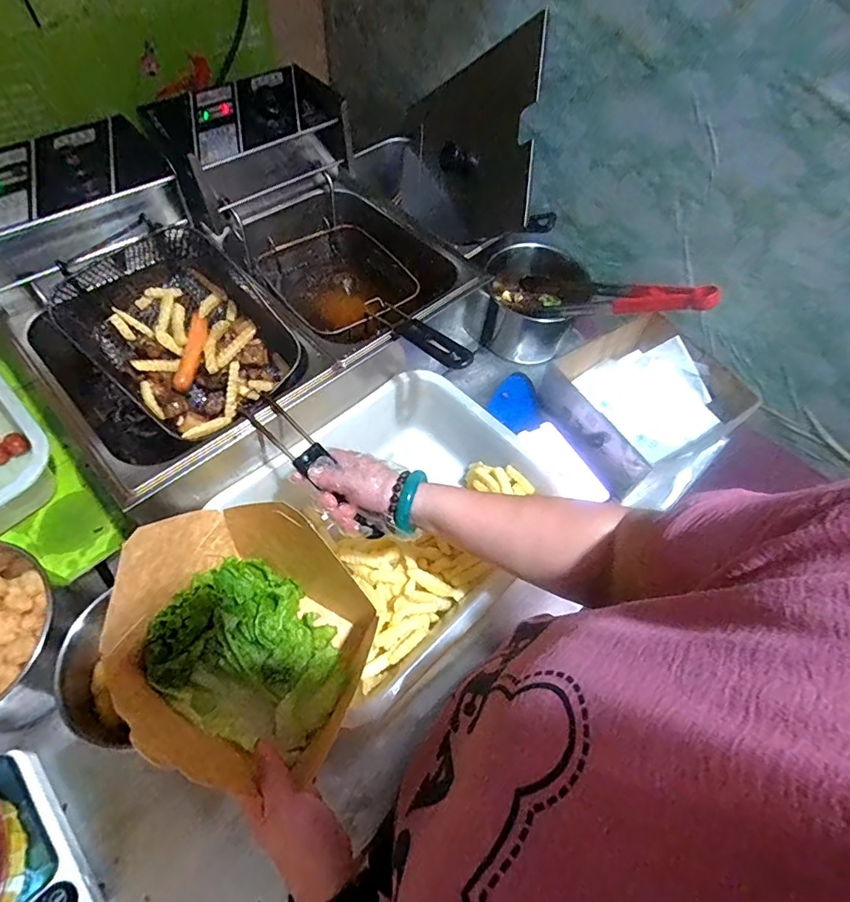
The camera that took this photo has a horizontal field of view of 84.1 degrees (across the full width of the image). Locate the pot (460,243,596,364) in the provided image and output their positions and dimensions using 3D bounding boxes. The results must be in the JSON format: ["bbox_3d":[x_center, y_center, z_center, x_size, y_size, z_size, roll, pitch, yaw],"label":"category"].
[{"bbox_3d":[0.169,-0.252,0.808,0.177,0.122,0.166,30,61,14],"label":"pot"}]

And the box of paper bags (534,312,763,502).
[{"bbox_3d":[0.313,-0.083,0.708,0.236,0.093,0.218,-28,64,-20],"label":"box of paper bags"}]

